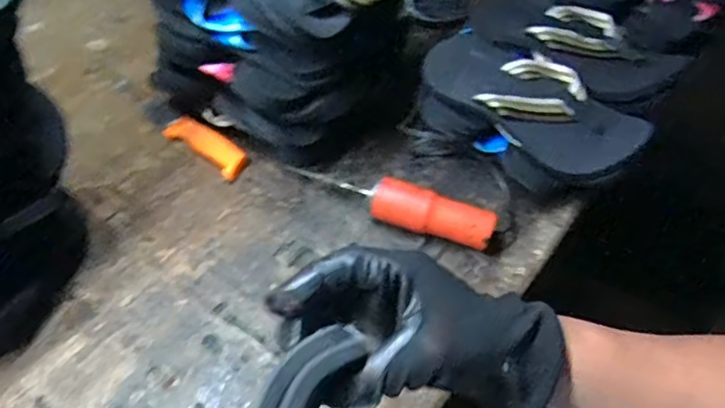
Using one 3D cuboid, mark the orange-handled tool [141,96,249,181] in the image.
[{"bbox_3d":[-0.196,-0.082,0.694,0.163,0.016,0.038,35,57,22],"label":"orange-handled tool"}]

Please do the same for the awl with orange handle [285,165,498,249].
[{"bbox_3d":[0.029,-0.001,0.627,0.215,0.044,0.032,20,52,12],"label":"awl with orange handle"}]

